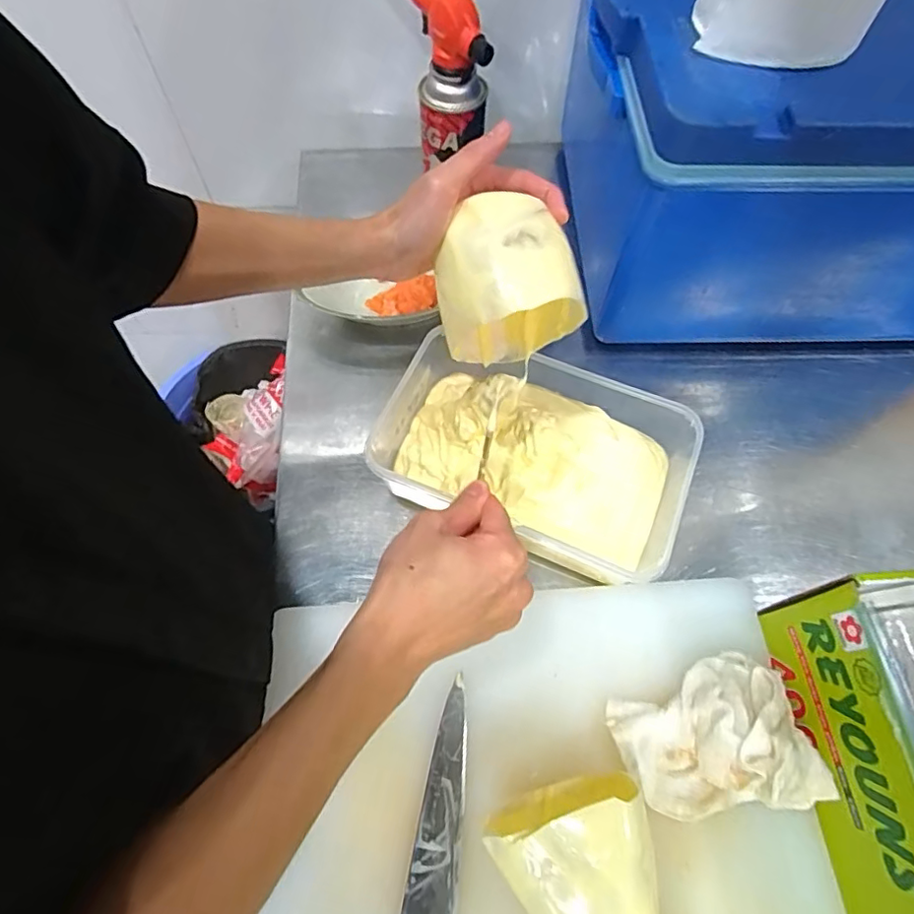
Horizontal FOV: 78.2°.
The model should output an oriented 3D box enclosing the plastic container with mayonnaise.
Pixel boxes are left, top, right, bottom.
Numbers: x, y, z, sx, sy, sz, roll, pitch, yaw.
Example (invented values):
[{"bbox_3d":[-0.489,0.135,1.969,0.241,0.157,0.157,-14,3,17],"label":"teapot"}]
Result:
[{"bbox_3d":[0.062,-0.001,0.502,0.269,0.080,0.160,25,66,10],"label":"plastic container with mayonnaise"}]

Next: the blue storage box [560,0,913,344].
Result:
[{"bbox_3d":[0.339,-0.319,0.568,0.444,0.275,0.365,-1,64,-2],"label":"blue storage box"}]

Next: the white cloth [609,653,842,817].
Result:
[{"bbox_3d":[0.182,0.197,0.392,0.125,0.053,0.104,-12,65,-7],"label":"white cloth"}]

